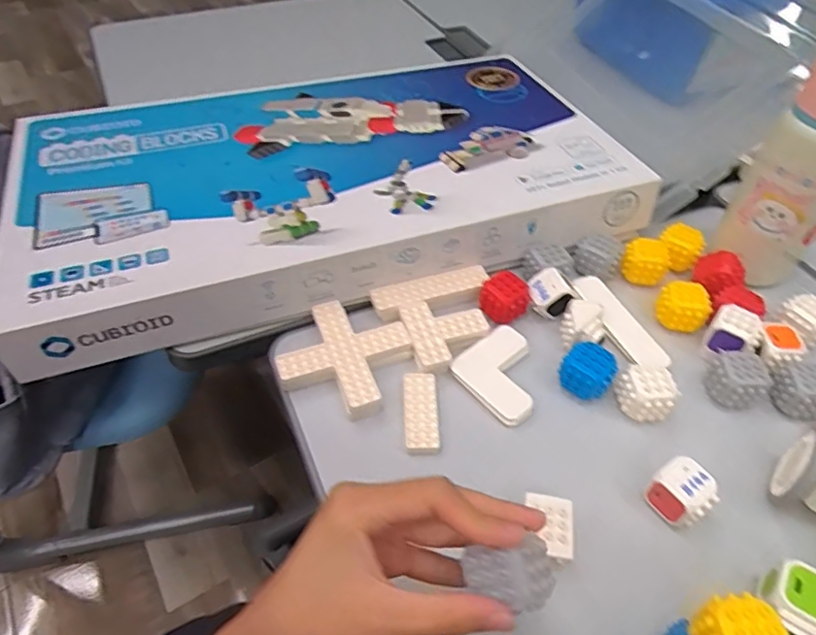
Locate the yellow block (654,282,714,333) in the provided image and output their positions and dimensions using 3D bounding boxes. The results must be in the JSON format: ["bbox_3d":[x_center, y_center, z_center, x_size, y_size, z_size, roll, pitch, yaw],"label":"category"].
[{"bbox_3d":[0.230,-0.009,0.475,0.041,0.031,0.029,24,51,17],"label":"yellow block"}]

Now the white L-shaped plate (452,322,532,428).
[{"bbox_3d":[0.076,0.042,0.434,0.066,0.010,0.066,-35,58,-29],"label":"white L-shaped plate"}]

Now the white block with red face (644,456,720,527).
[{"bbox_3d":[0.175,0.115,0.366,0.031,0.034,0.033,-28,55,-26],"label":"white block with red face"}]

